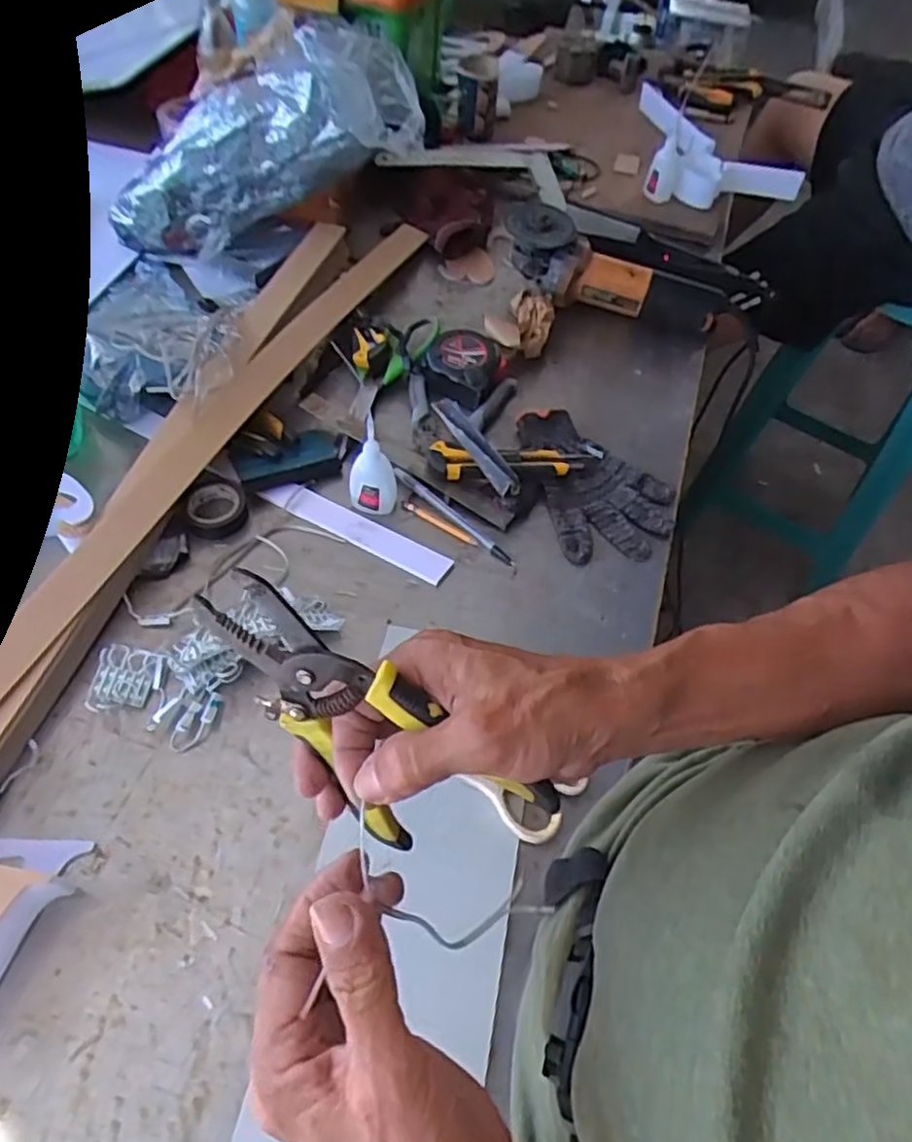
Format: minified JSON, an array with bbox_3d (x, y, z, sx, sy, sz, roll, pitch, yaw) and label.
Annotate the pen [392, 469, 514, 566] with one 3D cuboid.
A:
[{"bbox_3d":[-0.001,-0.055,0.680,0.150,0.015,0.013,38,61,20],"label":"pen"}]

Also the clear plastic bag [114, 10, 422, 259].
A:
[{"bbox_3d":[-0.231,-0.492,0.820,0.383,0.133,0.152,-19,54,18],"label":"clear plastic bag"}]

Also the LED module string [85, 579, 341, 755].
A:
[{"bbox_3d":[-0.192,0.071,0.569,0.193,0.031,0.099,-24,60,-19],"label":"LED module string"}]

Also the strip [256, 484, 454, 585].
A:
[{"bbox_3d":[-0.096,-0.039,0.667,0.196,0.004,0.032,25,64,11],"label":"strip"}]

